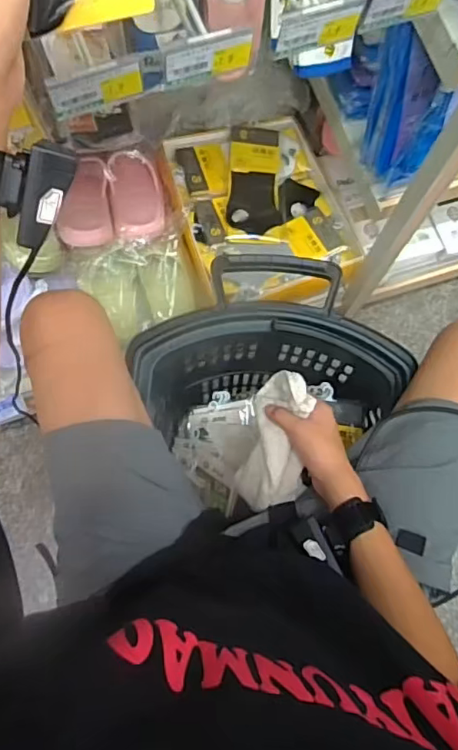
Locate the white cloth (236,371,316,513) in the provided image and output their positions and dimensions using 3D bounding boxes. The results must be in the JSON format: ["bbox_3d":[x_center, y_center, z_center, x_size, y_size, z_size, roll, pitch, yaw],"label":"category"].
[{"bbox_3d":[0.059,0.079,0.649,0.076,0.067,0.164,10,92,1],"label":"white cloth"}]

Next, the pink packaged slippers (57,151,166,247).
[{"bbox_3d":[-0.207,-0.310,0.976,0.173,0.080,0.202,-8,76,-3],"label":"pink packaged slippers"}]

